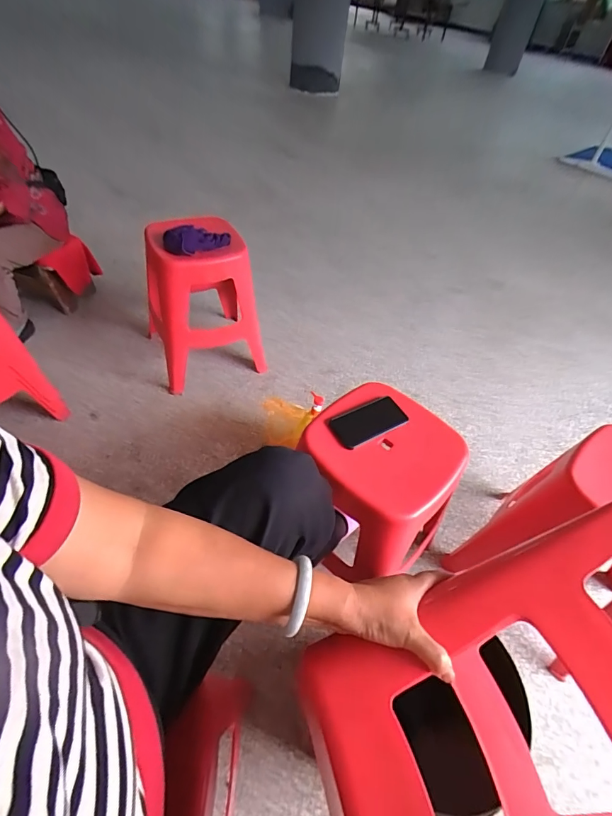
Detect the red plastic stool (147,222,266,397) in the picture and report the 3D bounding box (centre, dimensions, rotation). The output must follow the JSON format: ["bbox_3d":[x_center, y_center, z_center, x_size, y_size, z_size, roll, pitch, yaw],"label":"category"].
[{"bbox_3d":[-0.363,-0.368,1.438,0.361,0.489,0.298,-17,53,-22],"label":"red plastic stool"}]

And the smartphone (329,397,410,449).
[{"bbox_3d":[0.129,0.027,0.839,0.152,0.014,0.077,-22,55,-25],"label":"smartphone"}]

